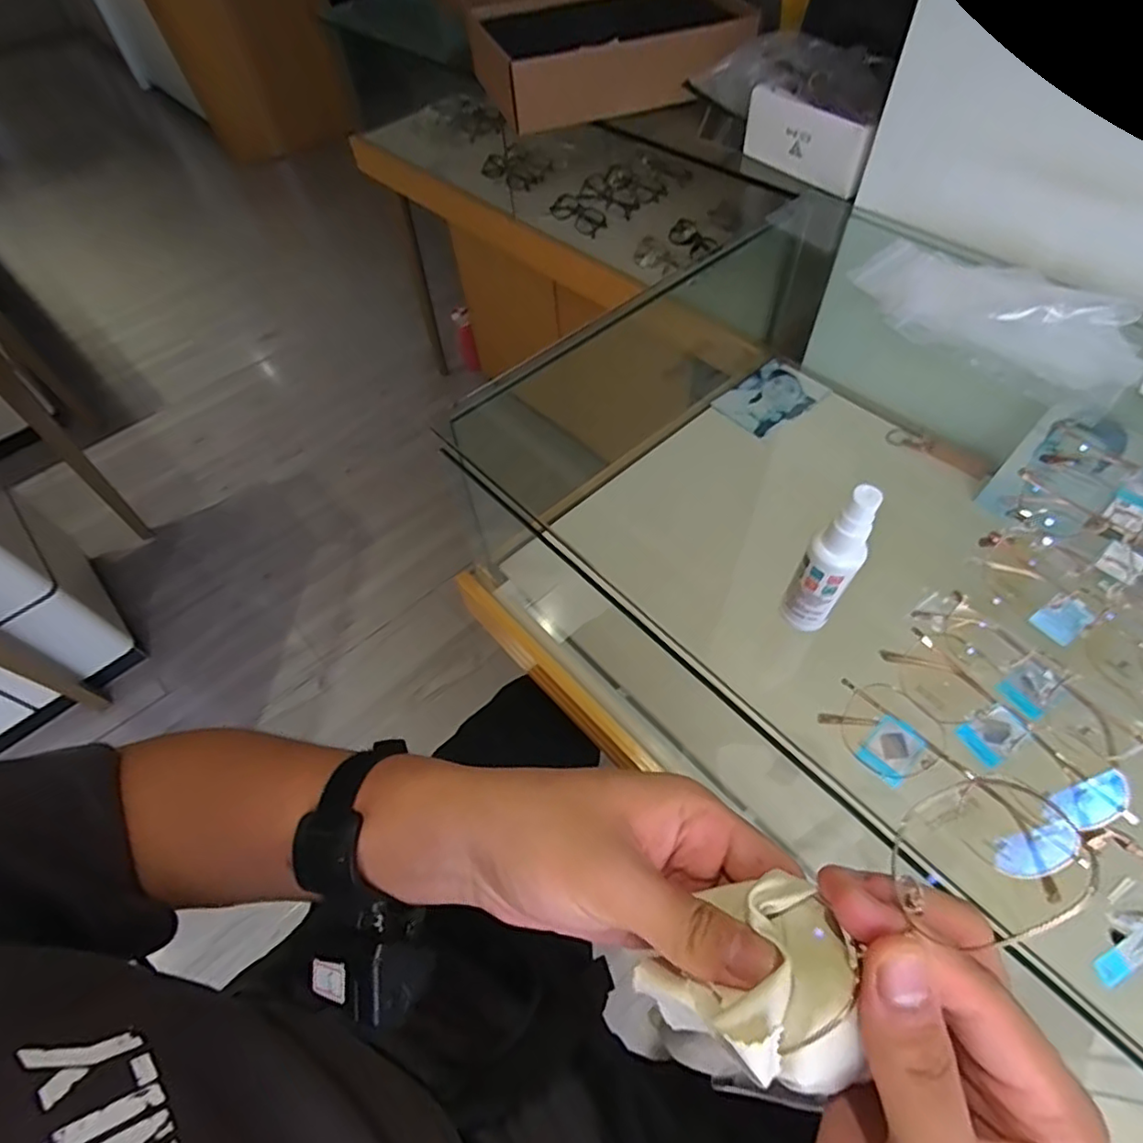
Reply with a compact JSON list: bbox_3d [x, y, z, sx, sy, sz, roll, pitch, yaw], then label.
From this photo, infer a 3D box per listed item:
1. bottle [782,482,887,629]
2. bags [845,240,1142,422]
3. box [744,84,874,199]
[{"bbox_3d":[0.146,-0.003,0.338,0.023,0.106,0.027,-40,64,-21],"label":"bottle"},{"bbox_3d":[0.375,-0.235,0.531,0.142,0.033,0.244,-36,62,-18],"label":"bags"},{"bbox_3d":[0.269,-0.499,0.699,0.021,0.063,0.168,-33,61,-17],"label":"box"}]

